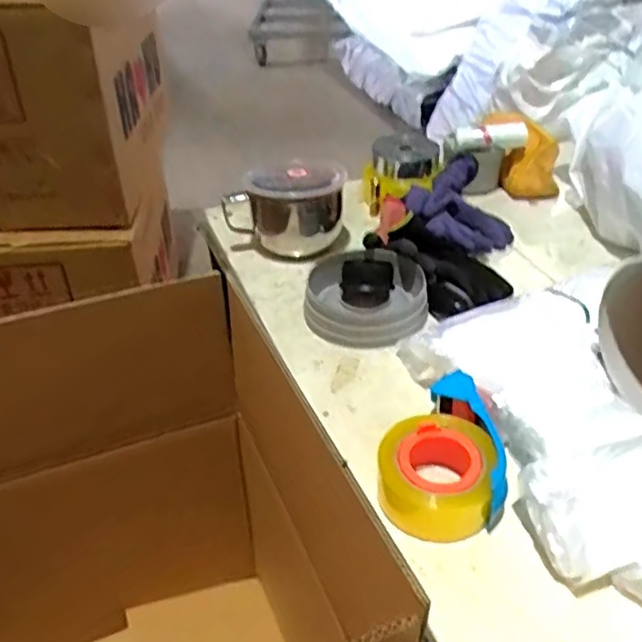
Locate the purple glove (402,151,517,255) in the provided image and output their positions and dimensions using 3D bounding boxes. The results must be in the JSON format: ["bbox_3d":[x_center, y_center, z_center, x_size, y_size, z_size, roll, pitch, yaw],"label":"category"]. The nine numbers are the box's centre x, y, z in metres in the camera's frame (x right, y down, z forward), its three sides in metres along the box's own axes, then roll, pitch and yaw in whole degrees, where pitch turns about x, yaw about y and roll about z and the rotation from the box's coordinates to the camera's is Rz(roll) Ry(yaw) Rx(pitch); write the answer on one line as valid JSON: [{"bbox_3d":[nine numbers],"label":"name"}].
[{"bbox_3d":[0.204,-0.164,0.963,0.155,0.095,0.147,6,38,11],"label":"purple glove"}]

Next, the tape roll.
[{"bbox_3d":[0.104,0.143,0.601,0.102,0.060,0.100,-1,37,2],"label":"tape roll"}]

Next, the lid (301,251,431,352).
[{"bbox_3d":[0.057,-0.034,0.831,0.148,0.051,0.148,-1,37,1],"label":"lid"}]

